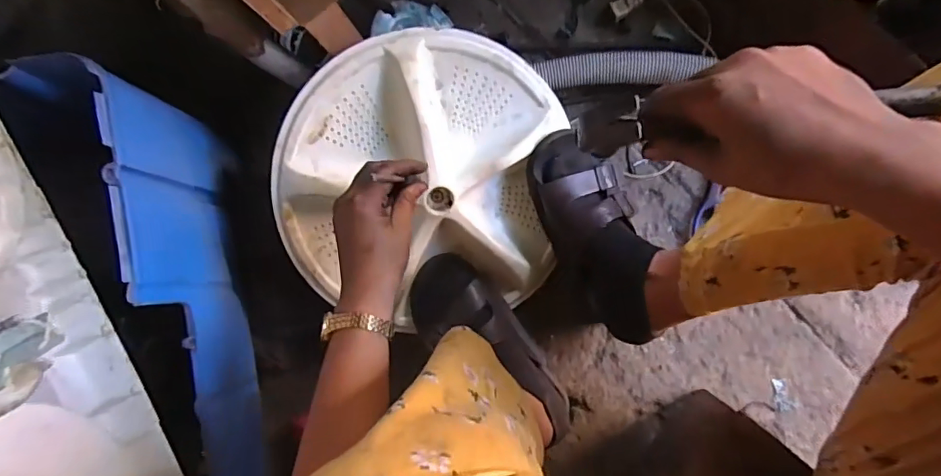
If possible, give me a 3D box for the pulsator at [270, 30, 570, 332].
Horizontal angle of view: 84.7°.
[{"bbox_3d":[-0.053,-0.063,0.572,0.306,0.050,0.302,-2,108,-12],"label":"pulsator"}]

